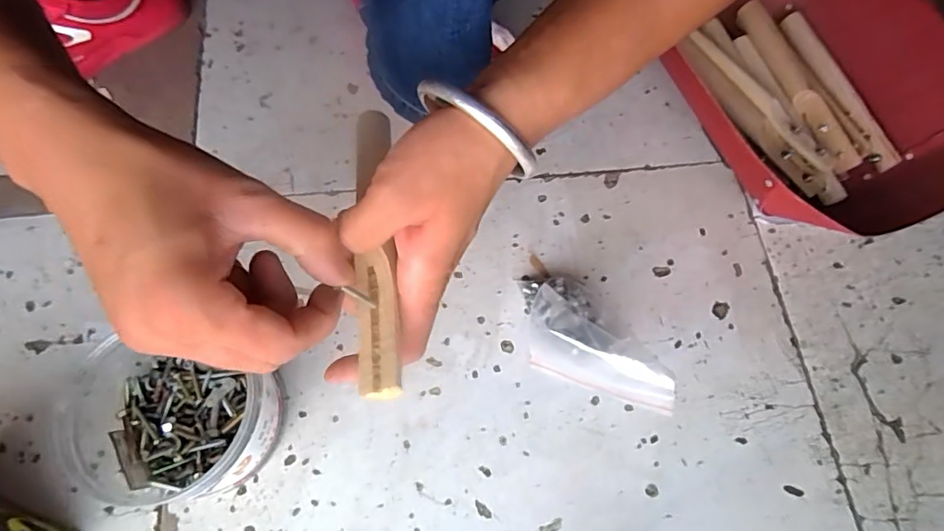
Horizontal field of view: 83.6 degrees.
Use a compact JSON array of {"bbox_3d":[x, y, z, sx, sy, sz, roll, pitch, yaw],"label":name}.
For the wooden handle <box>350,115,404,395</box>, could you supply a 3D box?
[{"bbox_3d":[-0.050,-0.019,0.270,0.021,0.014,0.180,-6,55,-5],"label":"wooden handle"}]

